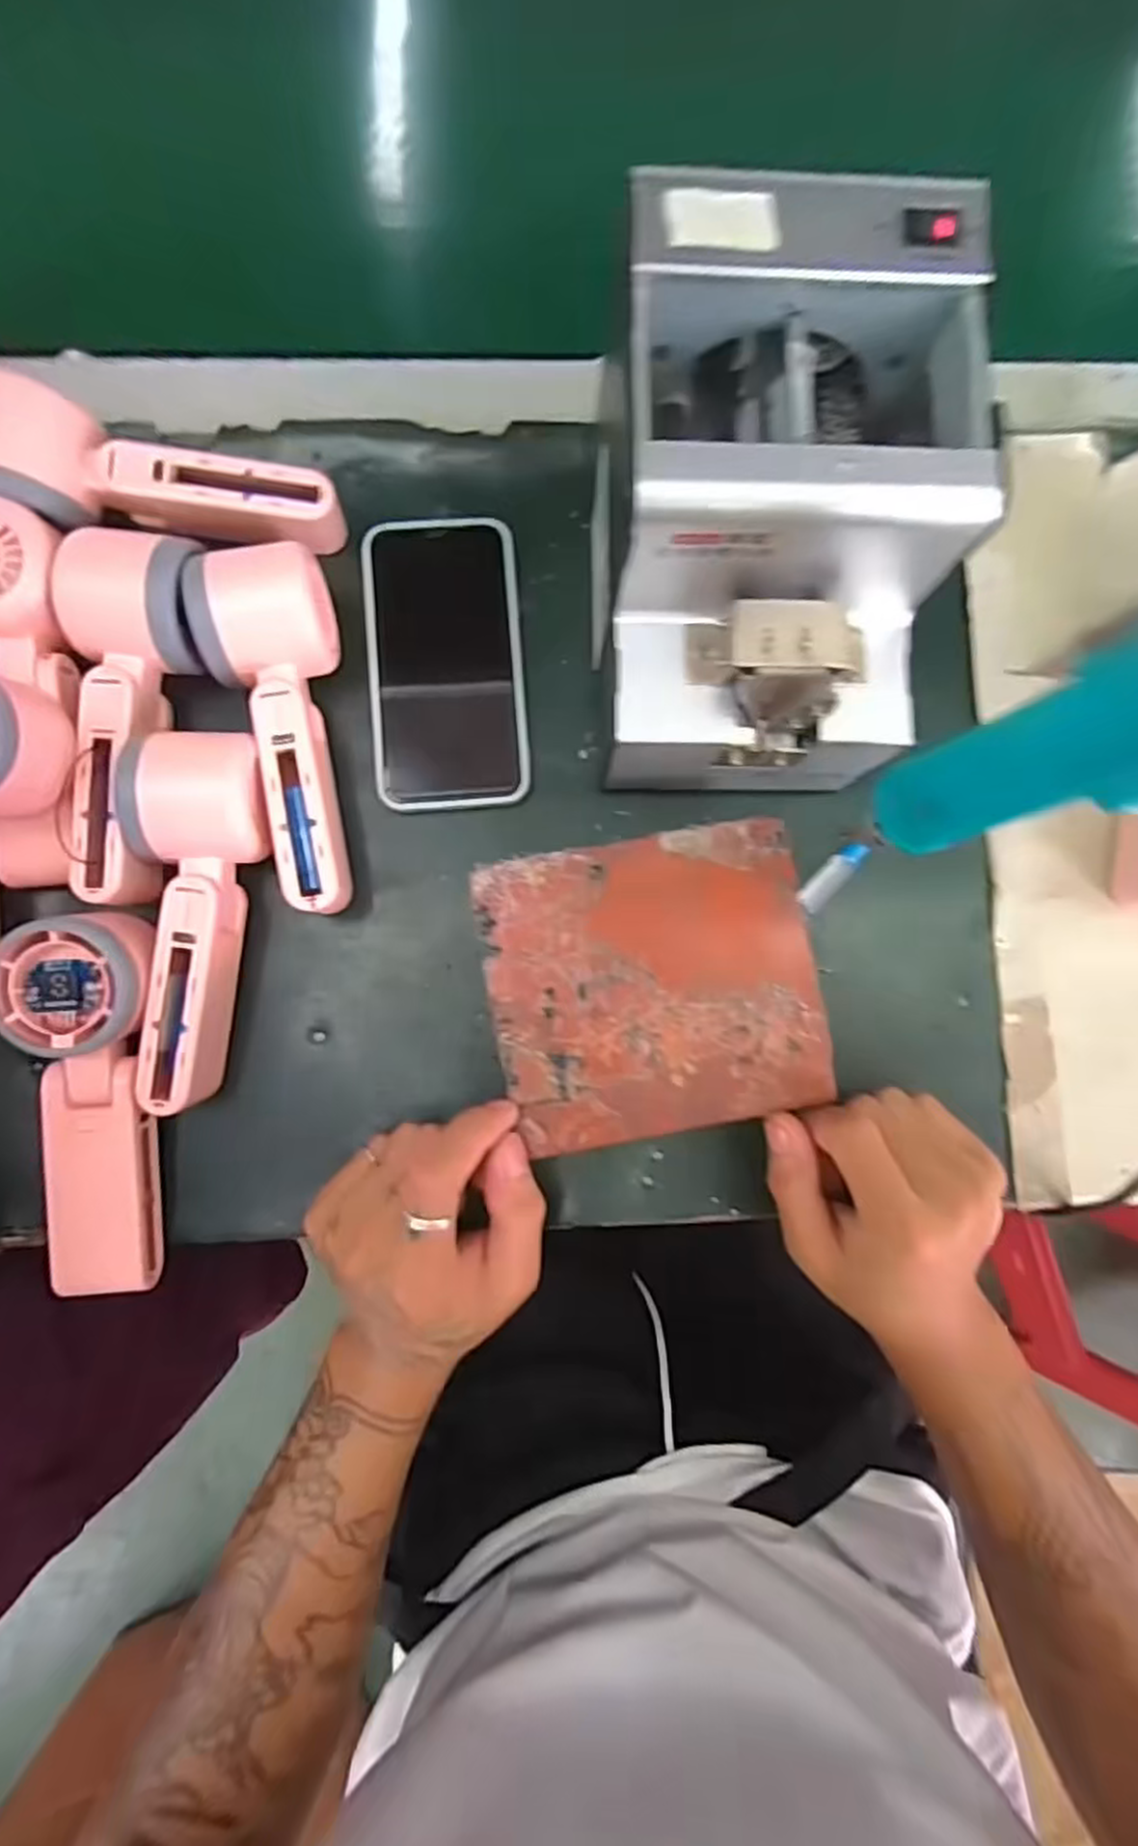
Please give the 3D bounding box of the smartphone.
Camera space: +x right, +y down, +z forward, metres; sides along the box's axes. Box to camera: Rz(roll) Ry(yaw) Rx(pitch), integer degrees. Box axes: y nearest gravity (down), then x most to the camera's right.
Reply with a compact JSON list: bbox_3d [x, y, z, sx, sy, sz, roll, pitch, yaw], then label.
[{"bbox_3d":[-0.061,-0.130,0.381,0.075,0.006,0.145,-4,85,-3],"label":"smartphone"}]

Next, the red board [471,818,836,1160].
[{"bbox_3d":[0.038,0.027,0.338,0.141,0.005,0.128,-10,86,-4],"label":"red board"}]

